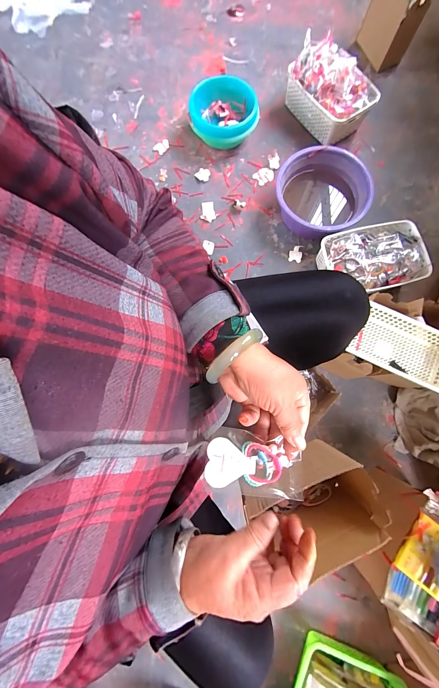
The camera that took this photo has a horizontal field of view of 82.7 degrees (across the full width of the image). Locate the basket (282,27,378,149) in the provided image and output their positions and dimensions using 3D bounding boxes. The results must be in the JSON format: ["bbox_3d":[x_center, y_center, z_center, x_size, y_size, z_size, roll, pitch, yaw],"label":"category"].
[{"bbox_3d":[0.372,-0.867,0.863,0.188,0.154,0.298,-30,80,-4],"label":"basket"}]

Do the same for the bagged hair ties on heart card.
[{"bbox_3d":[0.035,0.117,0.246,0.092,0.014,0.055,6,80,2],"label":"bagged hair ties on heart card"}]

